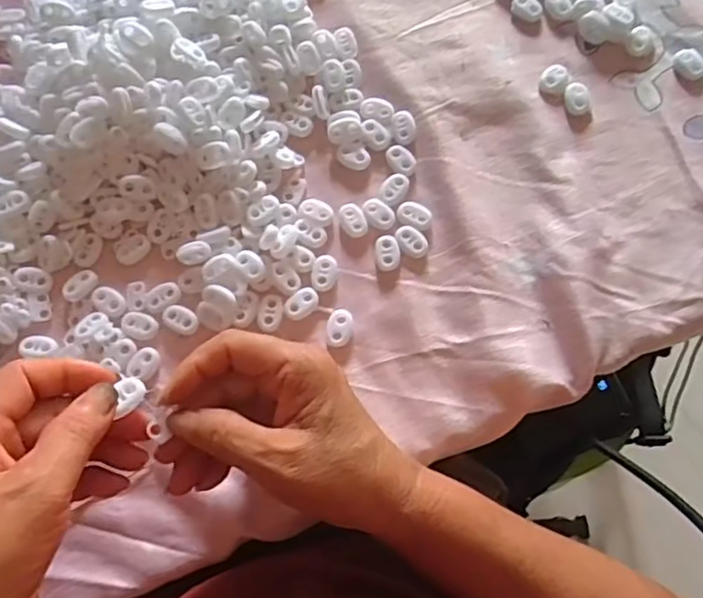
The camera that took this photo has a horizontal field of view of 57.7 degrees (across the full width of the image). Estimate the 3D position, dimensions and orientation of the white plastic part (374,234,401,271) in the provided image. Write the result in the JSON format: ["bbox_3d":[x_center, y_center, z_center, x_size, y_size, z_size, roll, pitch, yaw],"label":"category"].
[{"bbox_3d":[0.022,-0.028,0.391,0.015,0.005,0.022,-11,74,-2],"label":"white plastic part"}]

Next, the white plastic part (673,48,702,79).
[{"bbox_3d":[0.225,-0.156,0.424,0.017,0.006,0.022,-38,77,-9],"label":"white plastic part"}]

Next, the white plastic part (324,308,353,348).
[{"bbox_3d":[-0.007,0.017,0.380,0.015,0.005,0.023,8,74,3],"label":"white plastic part"}]

